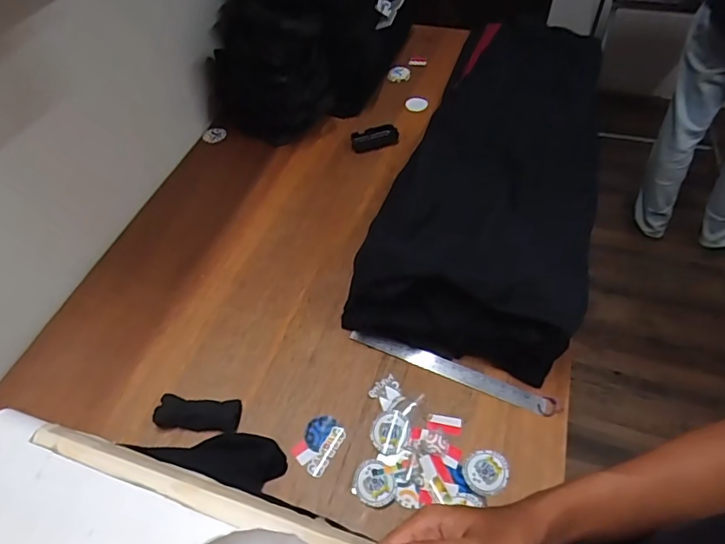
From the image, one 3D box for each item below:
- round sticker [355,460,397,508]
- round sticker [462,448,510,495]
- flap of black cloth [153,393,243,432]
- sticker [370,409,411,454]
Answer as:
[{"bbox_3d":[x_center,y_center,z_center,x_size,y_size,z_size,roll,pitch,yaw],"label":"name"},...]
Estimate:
[{"bbox_3d":[0.018,0.297,0.691,0.059,0.007,0.062,-3,50,3],"label":"round sticker"},{"bbox_3d":[0.175,0.282,0.694,0.062,0.006,0.062,-1,53,2],"label":"round sticker"},{"bbox_3d":[-0.253,0.219,0.757,0.129,0.017,0.048,3,53,5],"label":"flap of black cloth"},{"bbox_3d":[0.043,0.239,0.735,0.057,0.008,0.064,12,54,12],"label":"sticker"}]

